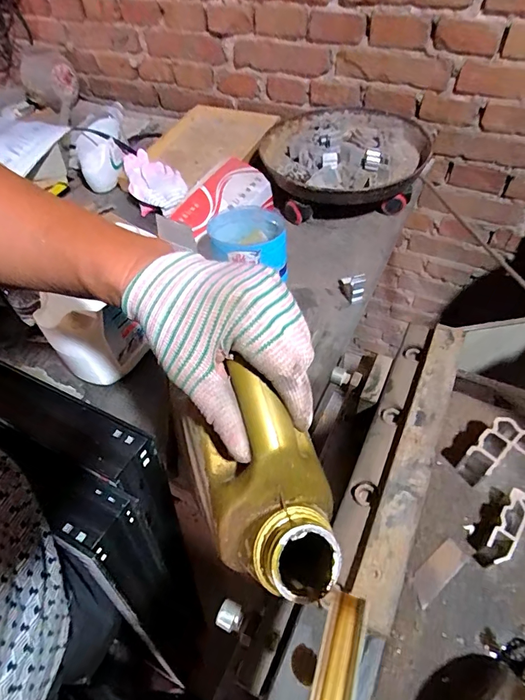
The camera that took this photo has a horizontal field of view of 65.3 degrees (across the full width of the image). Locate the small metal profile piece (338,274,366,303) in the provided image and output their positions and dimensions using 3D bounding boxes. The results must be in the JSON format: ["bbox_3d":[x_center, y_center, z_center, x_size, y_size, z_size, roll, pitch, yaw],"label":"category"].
[{"bbox_3d":[0.148,-0.116,0.687,0.023,0.057,0.059,-13,50,-6],"label":"small metal profile piece"}]

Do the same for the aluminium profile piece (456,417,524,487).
[{"bbox_3d":[0.189,0.088,0.316,0.055,0.032,0.052,32,59,27],"label":"aluminium profile piece"}]

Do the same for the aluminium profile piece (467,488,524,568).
[{"bbox_3d":[0.183,0.134,0.285,0.060,0.023,0.058,33,60,27],"label":"aluminium profile piece"}]

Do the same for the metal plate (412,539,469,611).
[{"bbox_3d":[0.121,0.153,0.283,0.049,0.004,0.016,-33,55,-21],"label":"metal plate"}]

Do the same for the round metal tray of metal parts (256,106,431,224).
[{"bbox_3d":[0.162,-0.385,0.852,0.311,0.105,0.313,-2,50,2],"label":"round metal tray of metal parts"}]

